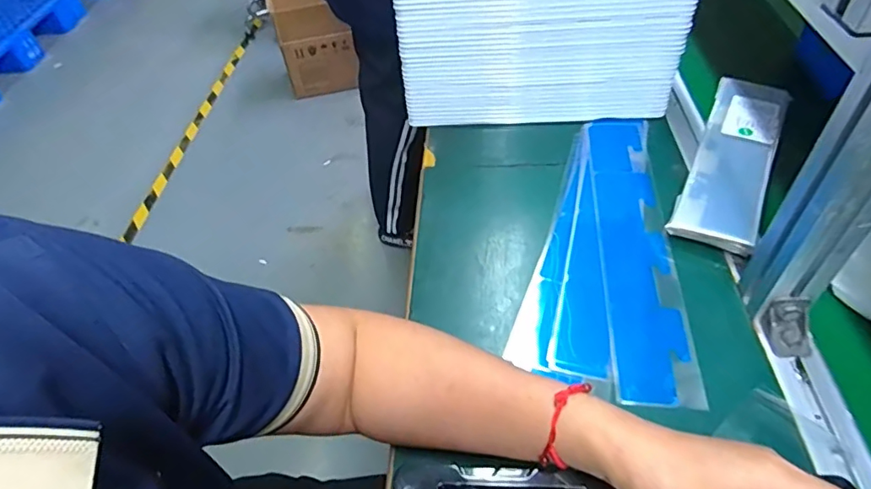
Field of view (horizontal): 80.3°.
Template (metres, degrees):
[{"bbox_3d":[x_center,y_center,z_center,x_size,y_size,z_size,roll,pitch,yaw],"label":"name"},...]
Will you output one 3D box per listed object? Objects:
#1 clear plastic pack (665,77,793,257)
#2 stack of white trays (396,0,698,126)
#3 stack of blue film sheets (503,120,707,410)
[{"bbox_3d":[0.327,-0.100,0.562,0.075,0.016,0.282,21,54,24],"label":"clear plastic pack"},{"bbox_3d":[0.128,-0.323,0.682,0.317,0.191,0.278,0,48,5],"label":"stack of white trays"},{"bbox_3d":[0.176,-0.012,0.528,0.143,0.009,0.361,9,49,12],"label":"stack of blue film sheets"}]

